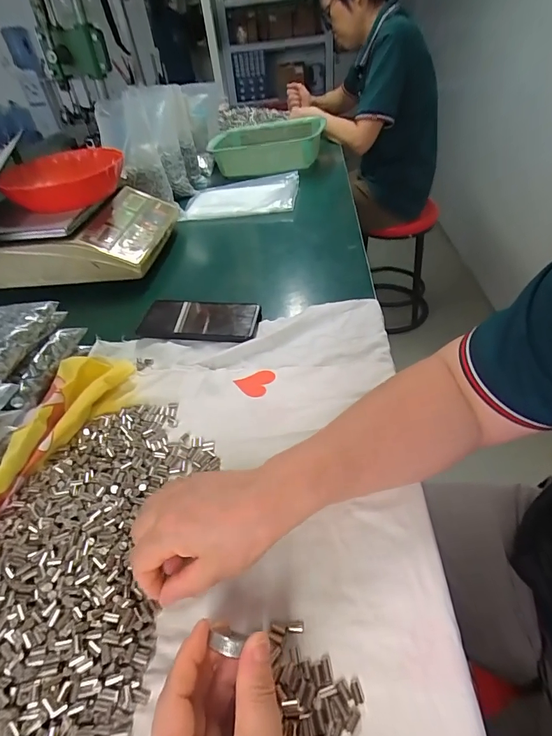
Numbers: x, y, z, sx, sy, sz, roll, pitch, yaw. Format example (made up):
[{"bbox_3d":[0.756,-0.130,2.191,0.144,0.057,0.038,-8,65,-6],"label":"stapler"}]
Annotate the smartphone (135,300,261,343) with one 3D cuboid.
[{"bbox_3d":[-0.105,-0.068,0.540,0.162,0.012,0.078,4,44,11],"label":"smartphone"}]

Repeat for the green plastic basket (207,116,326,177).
[{"bbox_3d":[-0.024,-0.567,0.996,0.278,0.090,0.191,6,44,13],"label":"green plastic basket"}]

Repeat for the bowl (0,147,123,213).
[{"bbox_3d":[-0.367,-0.328,0.702,0.186,0.079,0.186,-4,43,3],"label":"bowl"}]

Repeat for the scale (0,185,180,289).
[{"bbox_3d":[-0.363,-0.262,0.703,0.316,0.103,0.249,-2,43,5],"label":"scale"}]

